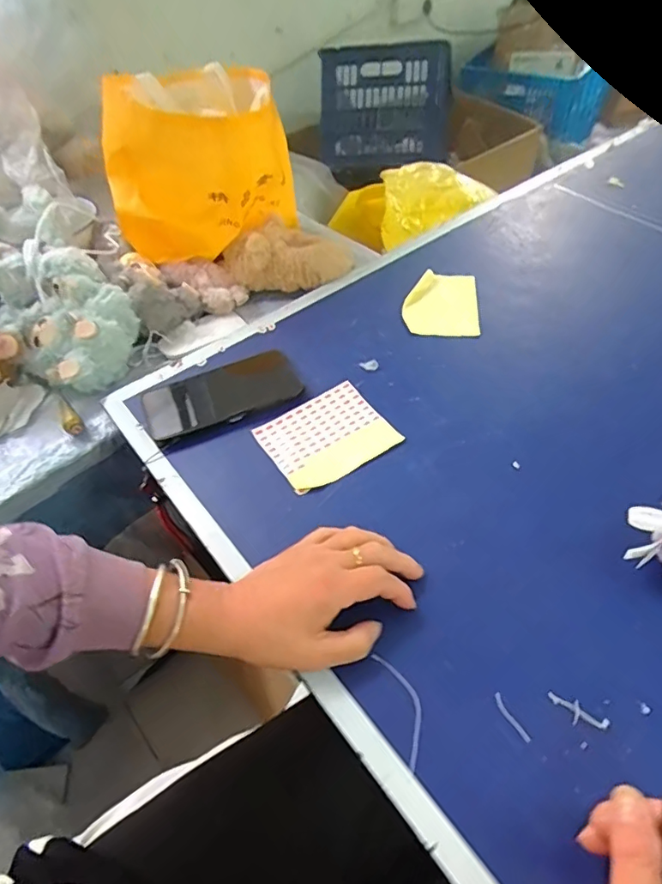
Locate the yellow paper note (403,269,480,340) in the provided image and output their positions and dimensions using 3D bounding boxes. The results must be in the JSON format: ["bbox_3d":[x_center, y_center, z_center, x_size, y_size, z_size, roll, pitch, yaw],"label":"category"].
[{"bbox_3d":[0.140,-0.177,0.667,0.091,0.012,0.120,3,51,6],"label":"yellow paper note"}]

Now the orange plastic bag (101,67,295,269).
[{"bbox_3d":[-0.175,-0.389,0.714,0.234,0.192,0.283,-8,51,-3],"label":"orange plastic bag"}]

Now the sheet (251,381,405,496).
[{"bbox_3d":[-0.002,-0.006,0.536,0.124,0.011,0.098,-31,63,-21],"label":"sheet"}]

